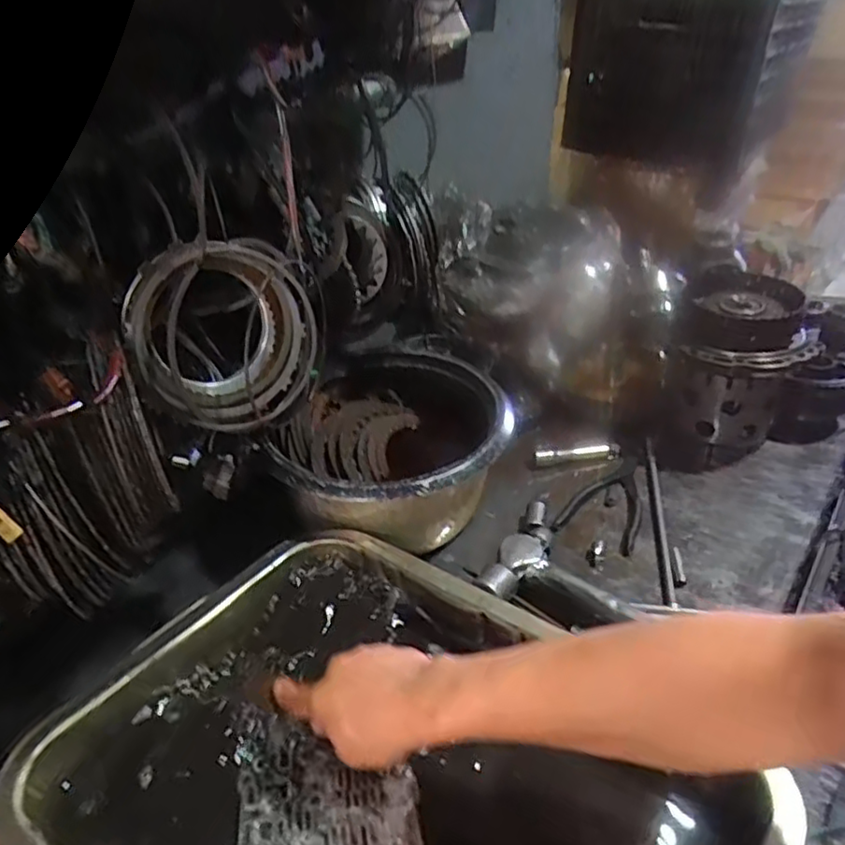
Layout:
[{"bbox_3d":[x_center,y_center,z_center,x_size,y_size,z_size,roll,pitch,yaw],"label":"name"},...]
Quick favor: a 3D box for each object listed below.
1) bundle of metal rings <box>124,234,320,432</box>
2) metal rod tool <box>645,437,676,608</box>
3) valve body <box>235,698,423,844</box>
[{"bbox_3d":[-0.163,-0.077,0.554,0.154,0.157,0.034,13,-3,-33],"label":"bundle of metal rings"},{"bbox_3d":[0.281,0.106,0.802,0.013,0.012,0.281,4,36,10],"label":"metal rod tool"},{"bbox_3d":[-0.070,0.297,0.490,0.135,0.025,0.198,-8,38,-5],"label":"valve body"}]

